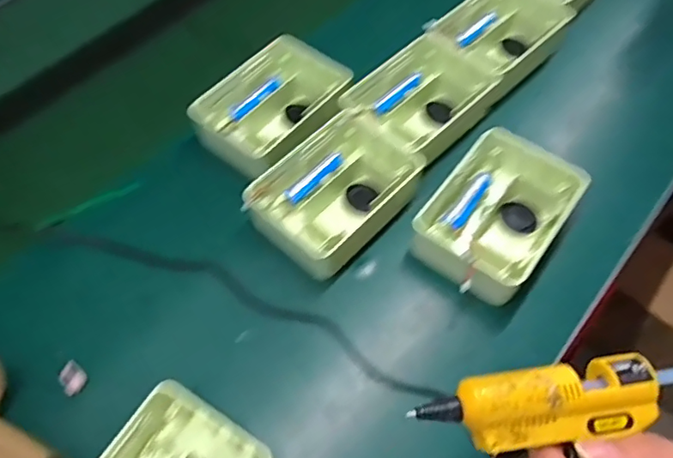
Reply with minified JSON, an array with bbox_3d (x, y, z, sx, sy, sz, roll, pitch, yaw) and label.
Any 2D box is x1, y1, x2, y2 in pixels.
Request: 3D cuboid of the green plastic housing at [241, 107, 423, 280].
[{"bbox_3d":[0.002,-0.036,0.505,0.111,0.055,0.155,36,66,23],"label":"green plastic housing"}]

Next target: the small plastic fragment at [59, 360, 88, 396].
[{"bbox_3d":[-0.219,0.123,0.436,0.028,0.004,0.019,36,66,23],"label":"small plastic fragment"}]

